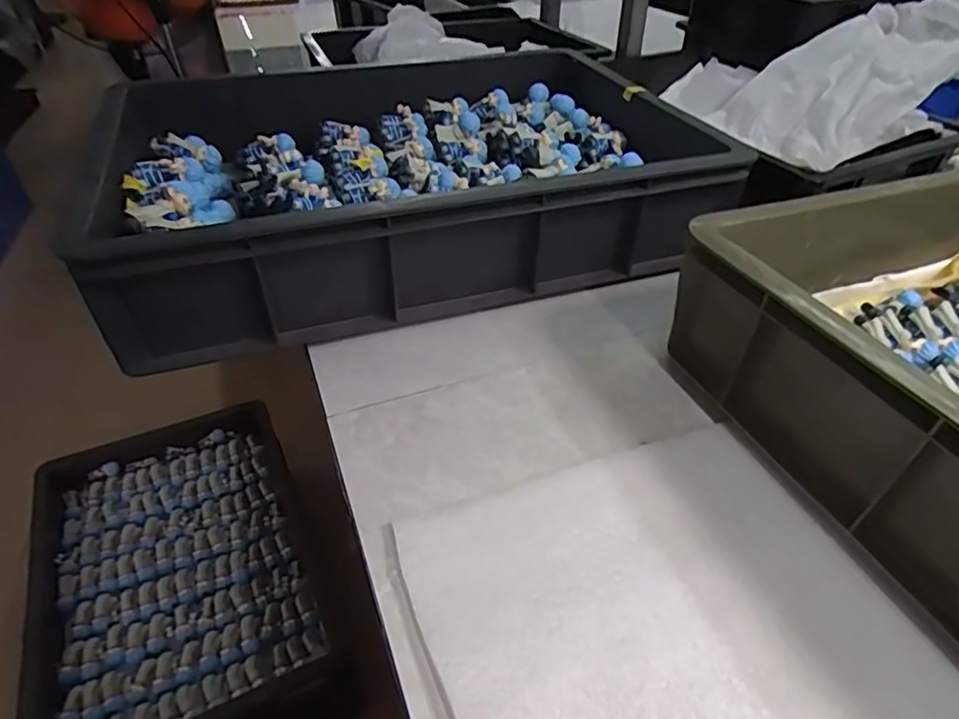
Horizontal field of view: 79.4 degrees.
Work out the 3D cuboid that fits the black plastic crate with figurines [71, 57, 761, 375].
[{"bbox_3d":[-0.082,-0.215,0.644,0.568,0.121,0.433,-13,42,-15],"label":"black plastic crate with figurines"}]

